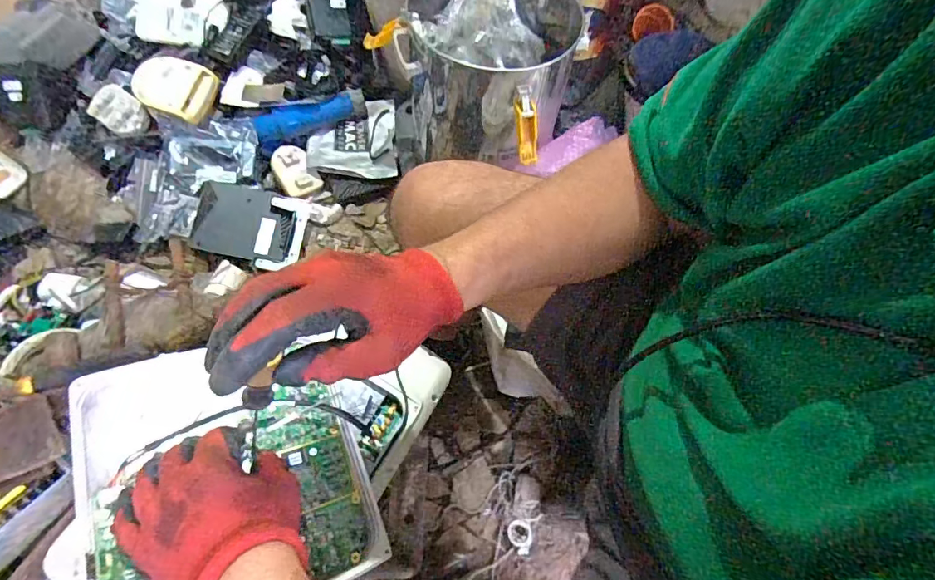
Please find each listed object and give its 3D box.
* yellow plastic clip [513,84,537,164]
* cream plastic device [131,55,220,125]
[{"bbox_3d":[0.095,-0.266,0.749,0.031,0.121,0.024,-20,35,-12],"label":"yellow plastic clip"},{"bbox_3d":[-0.606,-0.420,0.970,0.139,0.042,0.120,23,76,-21],"label":"cream plastic device"}]

